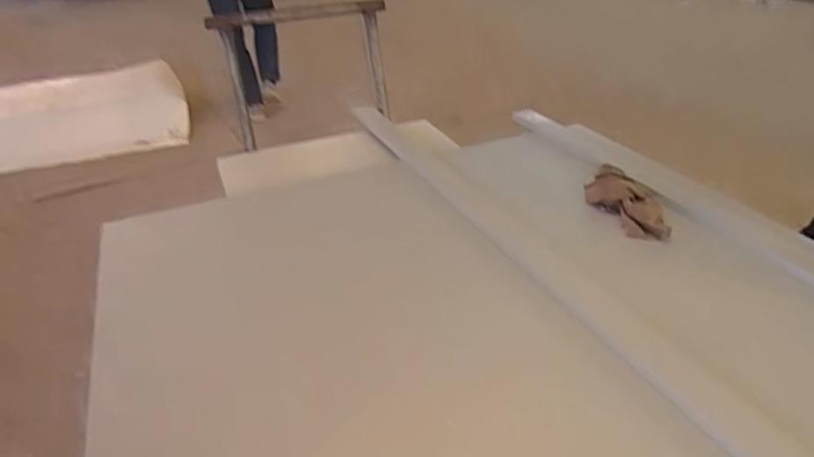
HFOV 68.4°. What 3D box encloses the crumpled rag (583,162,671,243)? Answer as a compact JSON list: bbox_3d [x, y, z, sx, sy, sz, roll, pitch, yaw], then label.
[{"bbox_3d":[0.428,-0.042,1.153,0.092,0.079,0.199,-11,30,-12],"label":"crumpled rag"}]

